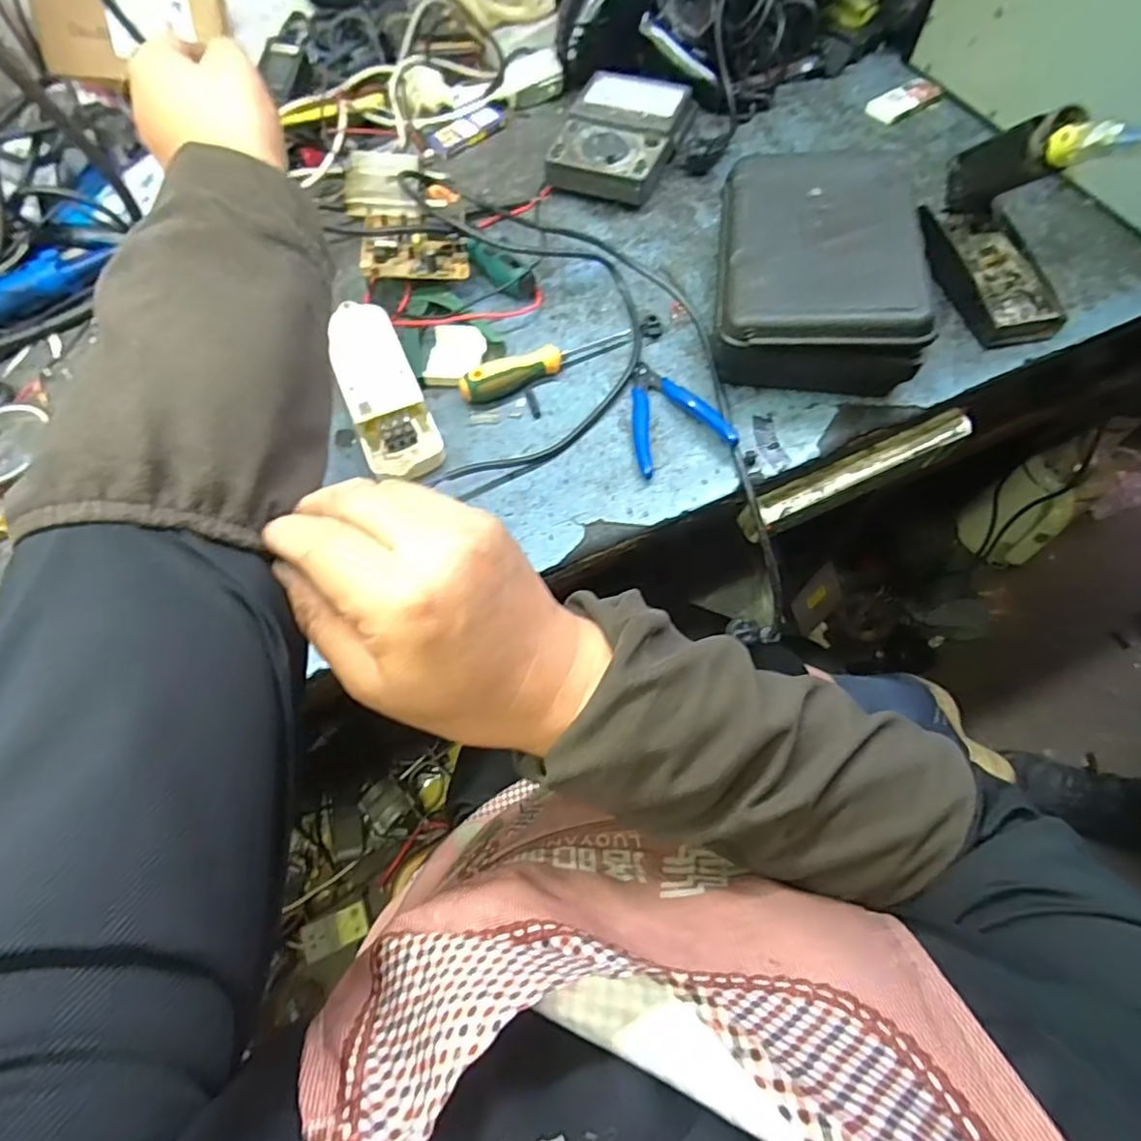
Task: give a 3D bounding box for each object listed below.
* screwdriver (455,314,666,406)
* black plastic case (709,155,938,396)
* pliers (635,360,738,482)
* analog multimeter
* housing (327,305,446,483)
[{"bbox_3d":[-0.006,-0.190,0.532,0.191,0.028,0.026,-26,66,-11],"label":"screwdriver"},{"bbox_3d":[0.207,-0.267,0.534,0.160,0.083,0.235,4,63,3],"label":"black plastic case"},{"bbox_3d":[0.081,-0.134,0.510,0.077,0.018,0.109,-15,64,-6],"label":"pliers"},{"bbox_3d":[0.055,-0.467,0.657,0.115,0.040,0.182,19,65,11],"label":"analog multimeter"},{"bbox_3d":[-0.161,-0.155,0.518,0.060,0.030,0.182,-22,65,-9],"label":"housing"}]

